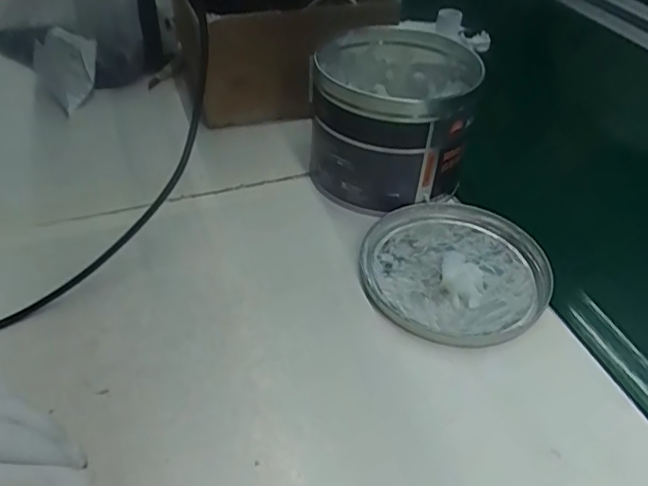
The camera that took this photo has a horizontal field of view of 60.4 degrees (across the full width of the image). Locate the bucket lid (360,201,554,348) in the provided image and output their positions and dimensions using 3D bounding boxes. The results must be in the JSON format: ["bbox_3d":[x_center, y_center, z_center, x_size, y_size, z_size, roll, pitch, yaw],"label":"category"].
[{"bbox_3d":[0.094,0.016,0.403,0.129,0.010,0.133,2,42,-2],"label":"bucket lid"}]

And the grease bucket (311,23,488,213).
[{"bbox_3d":[0.054,-0.104,0.462,0.127,0.108,0.140,6,42,3],"label":"grease bucket"}]

